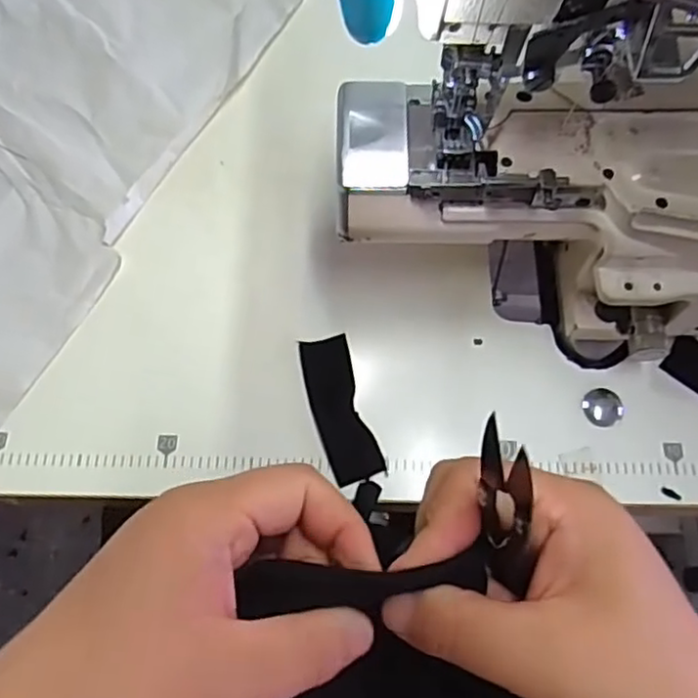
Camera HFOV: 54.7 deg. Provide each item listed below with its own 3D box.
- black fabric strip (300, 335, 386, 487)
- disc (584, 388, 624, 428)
[{"bbox_3d":[-0.006,0.035,0.400,0.030,0.005,0.087,-15,72,-6],"label":"black fabric strip"},{"bbox_3d":[0.155,0.035,0.410,0.021,0.005,0.024,-40,77,-13],"label":"disc"}]

